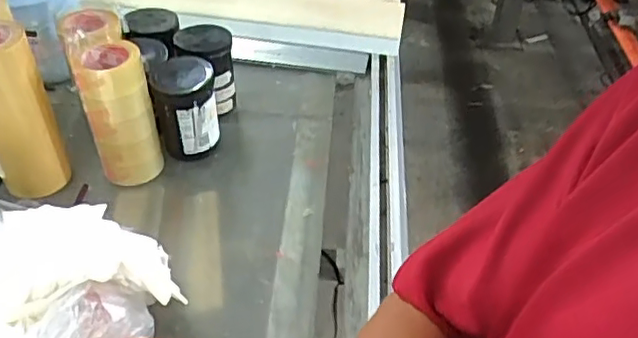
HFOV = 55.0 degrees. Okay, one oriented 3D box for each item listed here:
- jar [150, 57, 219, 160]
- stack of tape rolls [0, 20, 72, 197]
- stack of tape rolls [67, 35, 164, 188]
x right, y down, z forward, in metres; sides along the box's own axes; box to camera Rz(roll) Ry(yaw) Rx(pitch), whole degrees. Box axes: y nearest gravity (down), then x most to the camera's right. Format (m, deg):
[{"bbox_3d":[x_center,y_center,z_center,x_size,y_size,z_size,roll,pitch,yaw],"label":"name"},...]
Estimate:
[{"bbox_3d":[-0.246,-0.108,1.150,0.114,0.169,0.121,-9,43,-11],"label":"jar"},{"bbox_3d":[-0.507,-0.088,1.025,0.113,0.296,0.097,-21,46,-22],"label":"stack of tape rolls"},{"bbox_3d":[-0.344,-0.095,1.065,0.108,0.240,0.105,-14,44,-15],"label":"stack of tape rolls"}]

